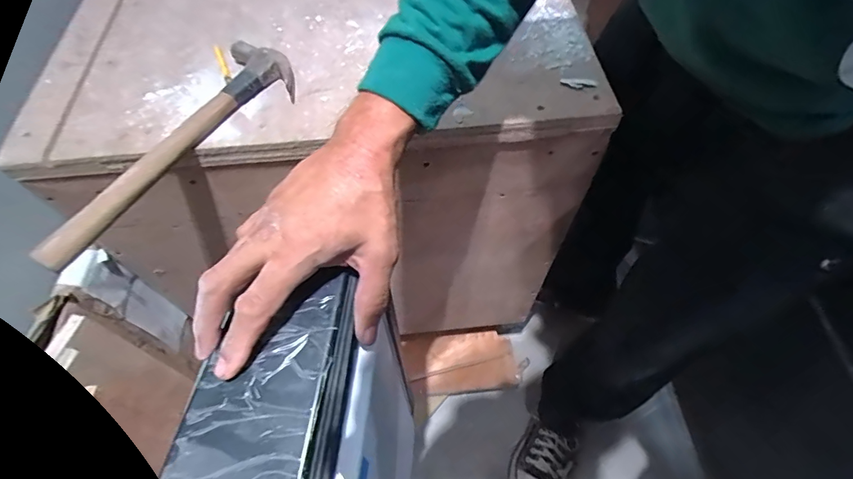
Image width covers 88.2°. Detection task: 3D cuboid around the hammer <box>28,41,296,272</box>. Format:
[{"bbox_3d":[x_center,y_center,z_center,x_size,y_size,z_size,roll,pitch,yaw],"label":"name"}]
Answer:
[{"bbox_3d":[-0.263,-0.100,0.449,0.098,0.028,0.308,32,64,19],"label":"hammer"}]

